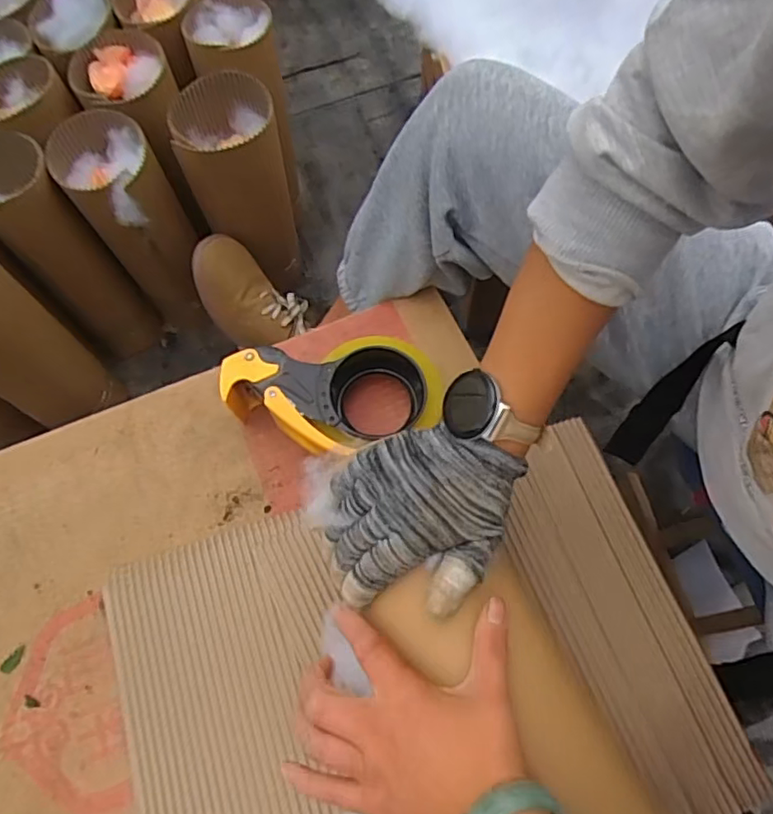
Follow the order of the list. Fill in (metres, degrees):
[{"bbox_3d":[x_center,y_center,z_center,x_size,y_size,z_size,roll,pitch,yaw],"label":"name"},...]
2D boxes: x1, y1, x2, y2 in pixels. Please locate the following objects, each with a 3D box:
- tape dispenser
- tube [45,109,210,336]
[{"bbox_3d":[-0.041,0.000,0.474,0.163,0.063,0.089,-9,64,-1],"label":"tape dispenser"},{"bbox_3d":[-0.264,-0.181,0.682,0.101,0.284,0.103,-32,67,-12],"label":"tube"}]

